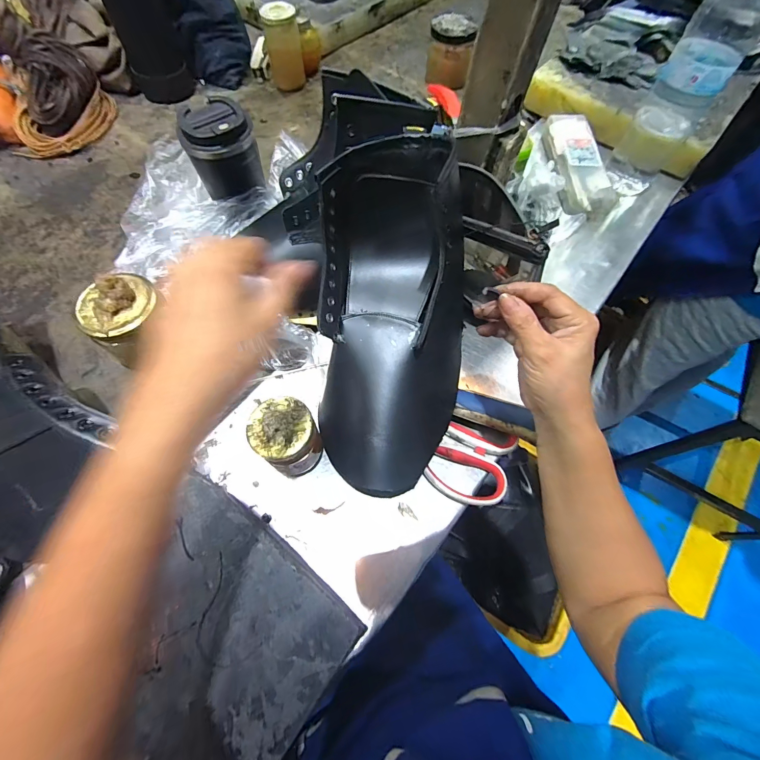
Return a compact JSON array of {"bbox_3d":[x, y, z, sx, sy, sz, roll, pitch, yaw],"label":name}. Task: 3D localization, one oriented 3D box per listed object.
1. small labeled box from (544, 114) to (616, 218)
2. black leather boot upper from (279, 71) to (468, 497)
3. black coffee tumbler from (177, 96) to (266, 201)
[{"bbox_3d":[0.315,-0.349,0.576,0.067,0.028,0.210,2,66,-1],"label":"small labeled box"},{"bbox_3d":[0.010,-0.079,0.338,0.146,0.089,0.374,-4,98,-4],"label":"black leather boot upper"},{"bbox_3d":[-0.195,-0.286,0.453,0.080,0.102,0.073,1,66,-2],"label":"black coffee tumbler"}]

